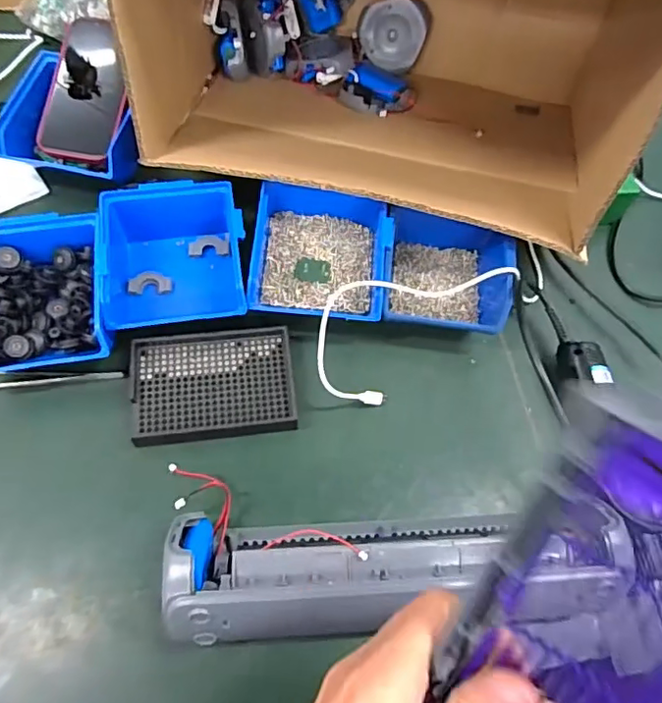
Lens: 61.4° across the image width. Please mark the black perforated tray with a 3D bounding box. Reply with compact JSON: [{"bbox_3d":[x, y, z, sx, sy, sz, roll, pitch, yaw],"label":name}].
[{"bbox_3d":[-0.099,0.025,0.472,0.132,0.012,0.096,-5,64,-6],"label":"black perforated tray"}]

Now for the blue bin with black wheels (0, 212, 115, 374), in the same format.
[{"bbox_3d":[-0.249,-0.048,0.477,0.116,0.063,0.142,-8,66,-8],"label":"blue bin with black wheels"}]

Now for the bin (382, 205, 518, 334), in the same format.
[{"bbox_3d":[0.106,-0.079,0.519,0.113,0.057,0.130,9,65,0],"label":"bin"}]

